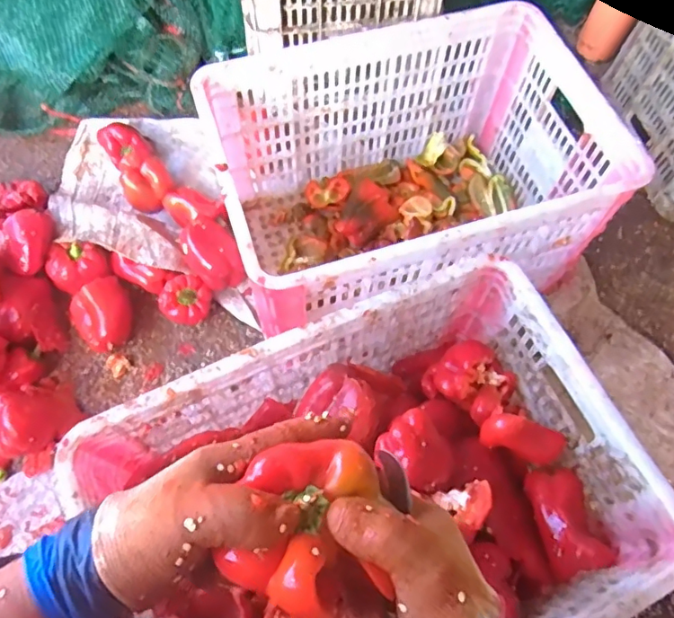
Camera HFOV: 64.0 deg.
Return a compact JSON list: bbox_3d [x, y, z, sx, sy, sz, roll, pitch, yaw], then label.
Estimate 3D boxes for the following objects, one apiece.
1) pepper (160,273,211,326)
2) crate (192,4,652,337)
[{"bbox_3d":[-0.238,-0.010,0.856,0.075,0.057,0.070,0,65,-1],"label":"pepper"},{"bbox_3d":[0.109,-0.168,0.811,0.526,0.290,0.381,-17,67,-9],"label":"crate"}]

